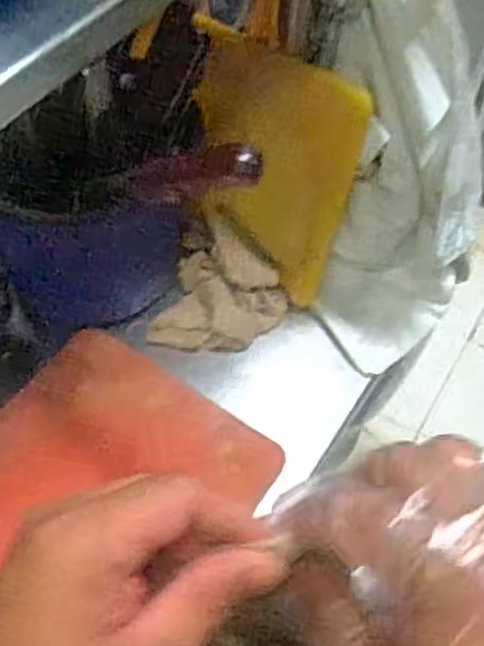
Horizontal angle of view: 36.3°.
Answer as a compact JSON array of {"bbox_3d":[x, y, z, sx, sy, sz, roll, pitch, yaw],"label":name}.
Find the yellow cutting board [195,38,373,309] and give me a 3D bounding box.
[{"bbox_3d":[0.027,-0.137,0.694,0.152,0.224,0.016,23,40,11],"label":"yellow cutting board"}]

